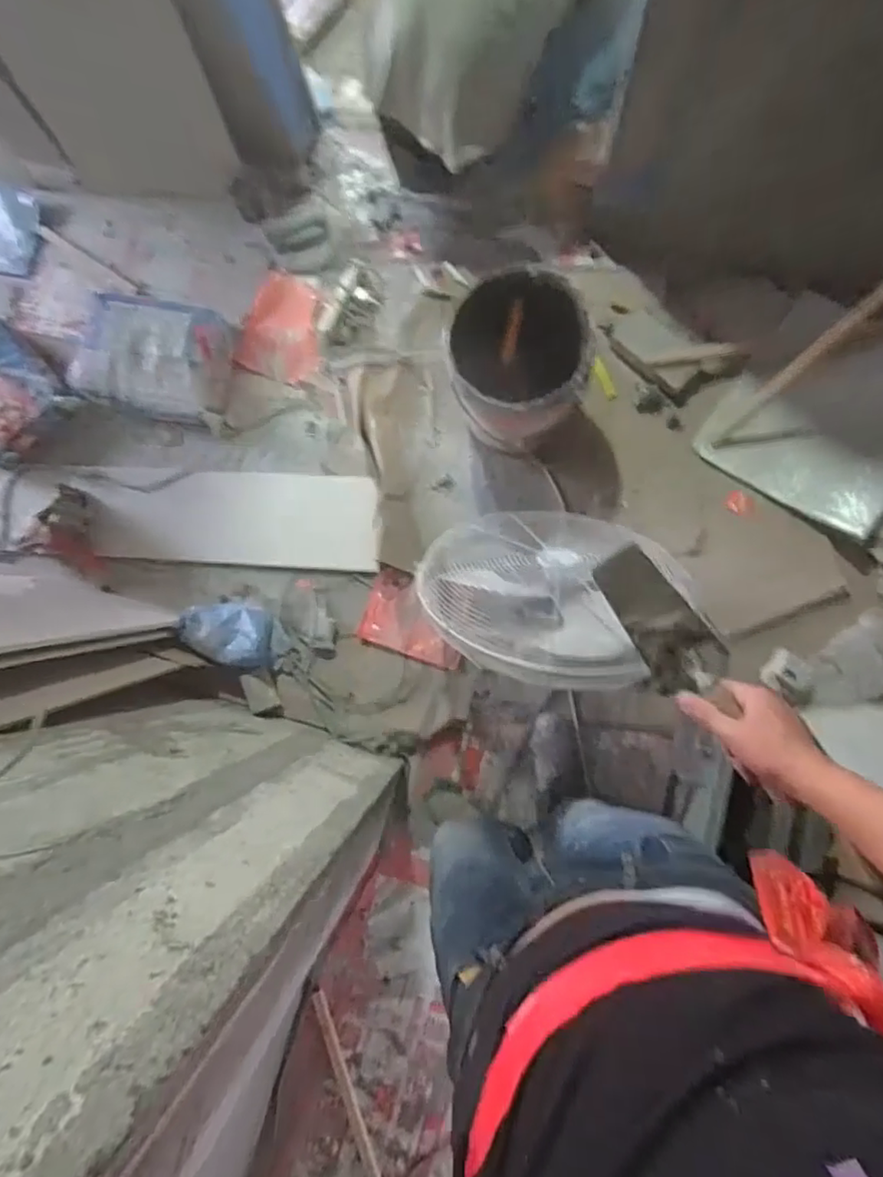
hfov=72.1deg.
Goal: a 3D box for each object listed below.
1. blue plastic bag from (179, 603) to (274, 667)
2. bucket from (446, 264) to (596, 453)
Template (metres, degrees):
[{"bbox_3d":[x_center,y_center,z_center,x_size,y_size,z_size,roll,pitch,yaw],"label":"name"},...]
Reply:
[{"bbox_3d":[-0.541,0.113,1.521,0.211,0.102,0.155,4,85,7],"label":"blue plastic bag"},{"bbox_3d":[0.179,-0.515,1.414,0.301,0.302,0.324,-1,85,7],"label":"bucket"}]

